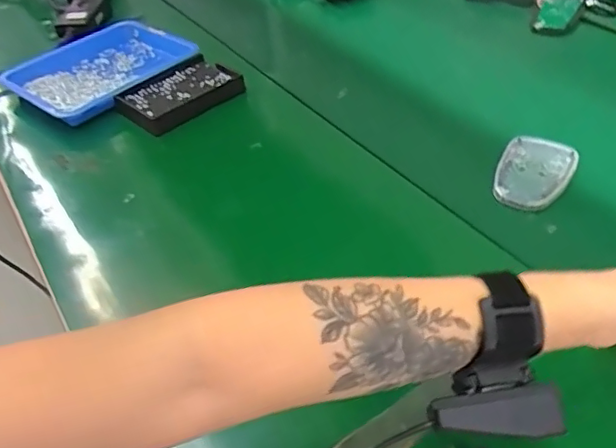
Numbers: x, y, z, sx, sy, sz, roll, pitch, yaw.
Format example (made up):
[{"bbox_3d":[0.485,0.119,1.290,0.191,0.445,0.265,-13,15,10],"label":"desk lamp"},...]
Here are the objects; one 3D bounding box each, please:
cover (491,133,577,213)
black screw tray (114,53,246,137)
[{"bbox_3d":[0.224,-0.052,0.570,0.065,0.011,0.102,20,50,26],"label":"cover"},{"bbox_3d":[-0.161,-0.164,0.707,0.142,0.019,0.097,-37,51,-27],"label":"black screw tray"}]

